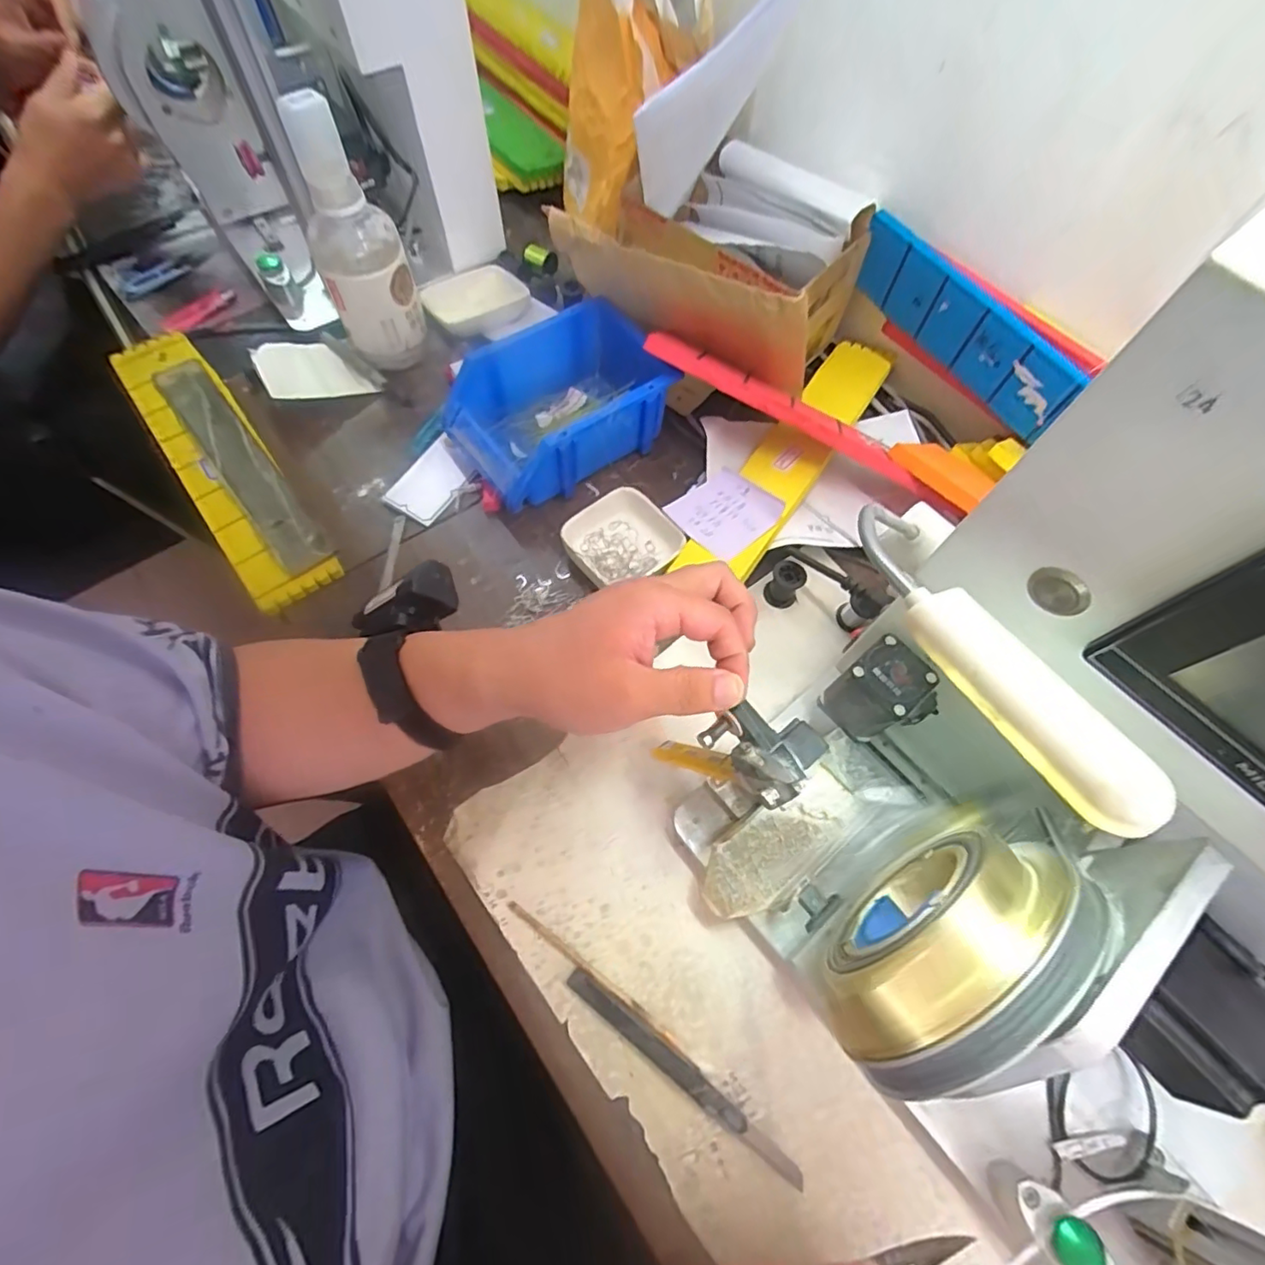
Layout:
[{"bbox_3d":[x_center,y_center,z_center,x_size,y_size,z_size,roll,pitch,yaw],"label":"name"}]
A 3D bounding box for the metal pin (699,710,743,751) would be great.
[{"bbox_3d":[0.046,0.053,0.311,0.023,0.012,0.013,-28,69,-13],"label":"metal pin"}]

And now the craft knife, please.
[{"bbox_3d":[0.029,0.262,0.350,0.163,0.007,0.014,35,68,13],"label":"craft knife"}]

